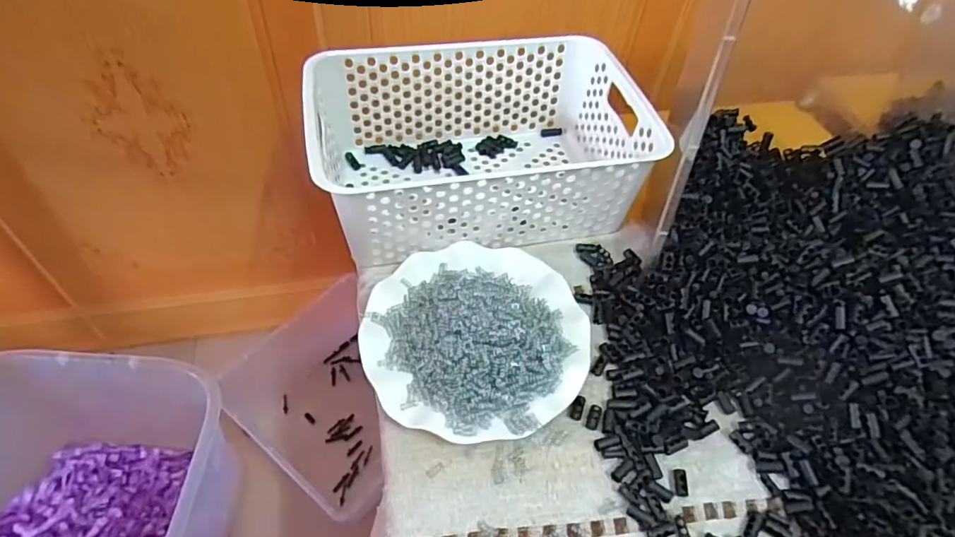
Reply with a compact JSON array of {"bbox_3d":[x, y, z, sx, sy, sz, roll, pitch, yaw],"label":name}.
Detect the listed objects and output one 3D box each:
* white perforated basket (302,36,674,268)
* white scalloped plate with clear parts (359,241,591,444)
[{"bbox_3d":[-0.002,-0.121,0.546,0.303,0.113,0.201,-9,53,-12],"label":"white perforated basket"},{"bbox_3d":[0.000,0.045,0.442,0.179,0.037,0.175,3,51,-3],"label":"white scalloped plate with clear parts"}]

